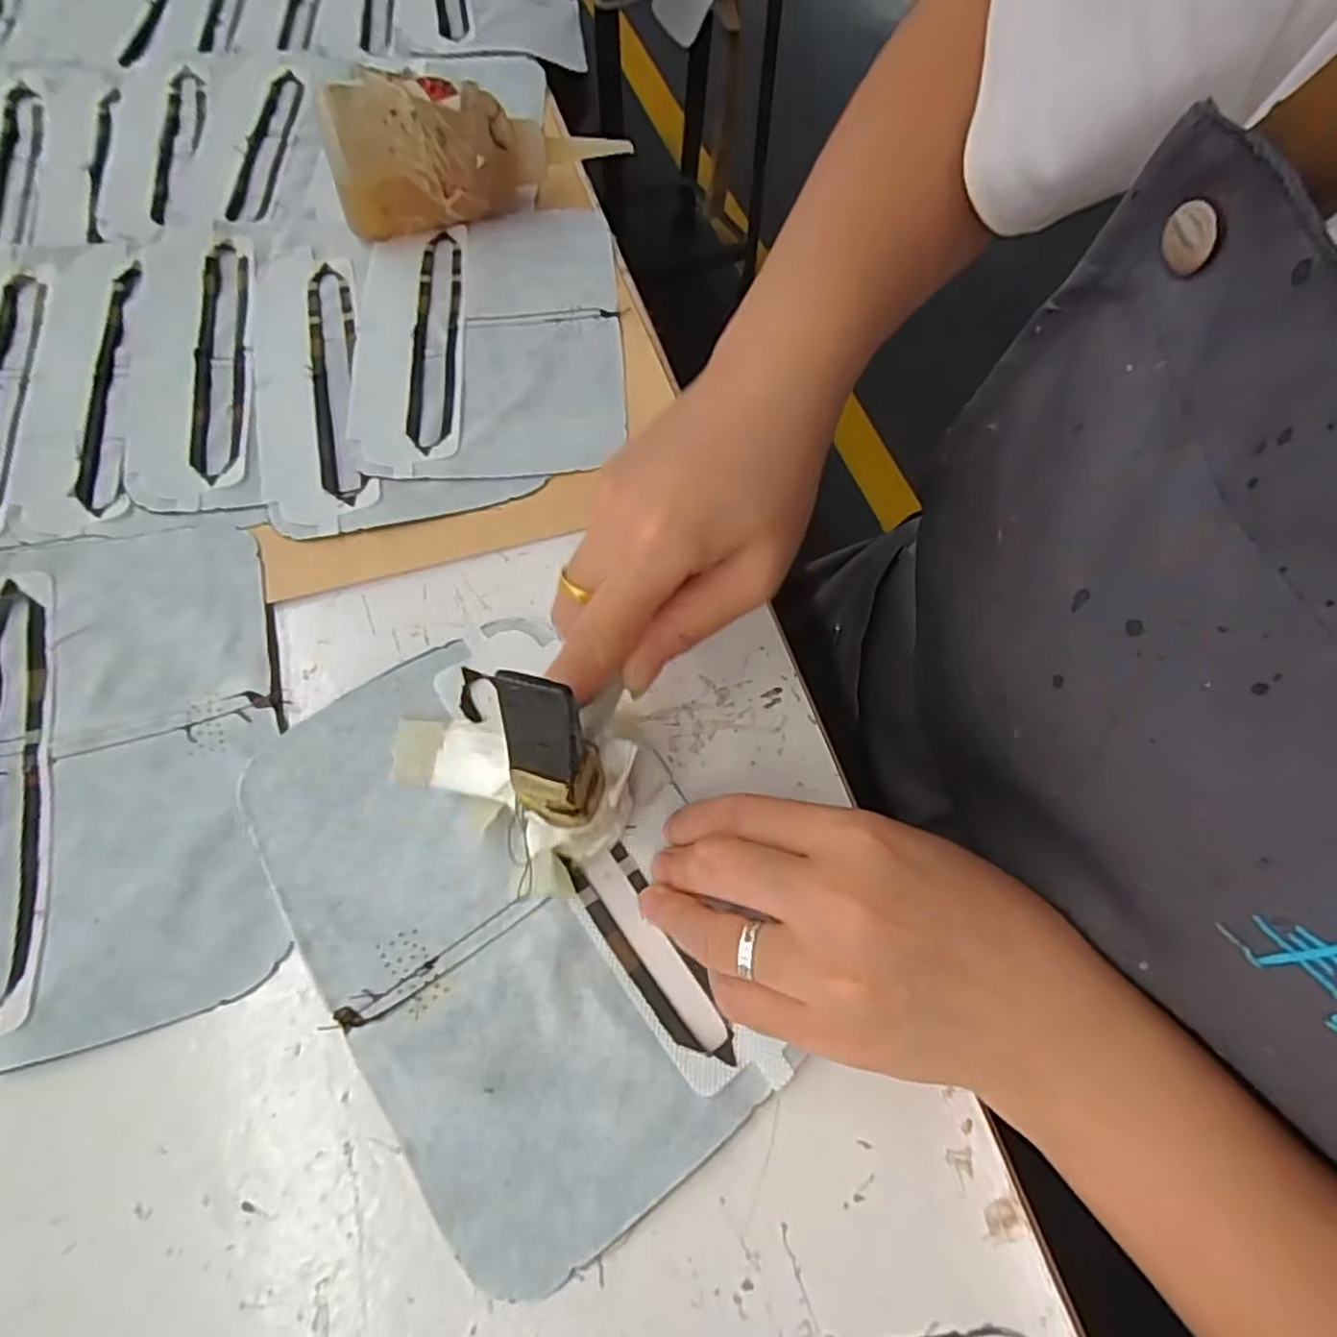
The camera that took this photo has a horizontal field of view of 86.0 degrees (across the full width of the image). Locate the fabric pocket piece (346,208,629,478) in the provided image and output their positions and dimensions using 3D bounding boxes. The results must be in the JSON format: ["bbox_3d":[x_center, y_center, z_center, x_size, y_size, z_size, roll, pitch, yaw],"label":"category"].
[{"bbox_3d":[-0.094,-0.173,0.370,0.133,0.009,0.188,-5,63,-6],"label":"fabric pocket piece"}]

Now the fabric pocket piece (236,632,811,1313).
[{"bbox_3d":[-0.054,0.076,0.246,0.126,0.008,0.196,-32,69,-18],"label":"fabric pocket piece"}]

